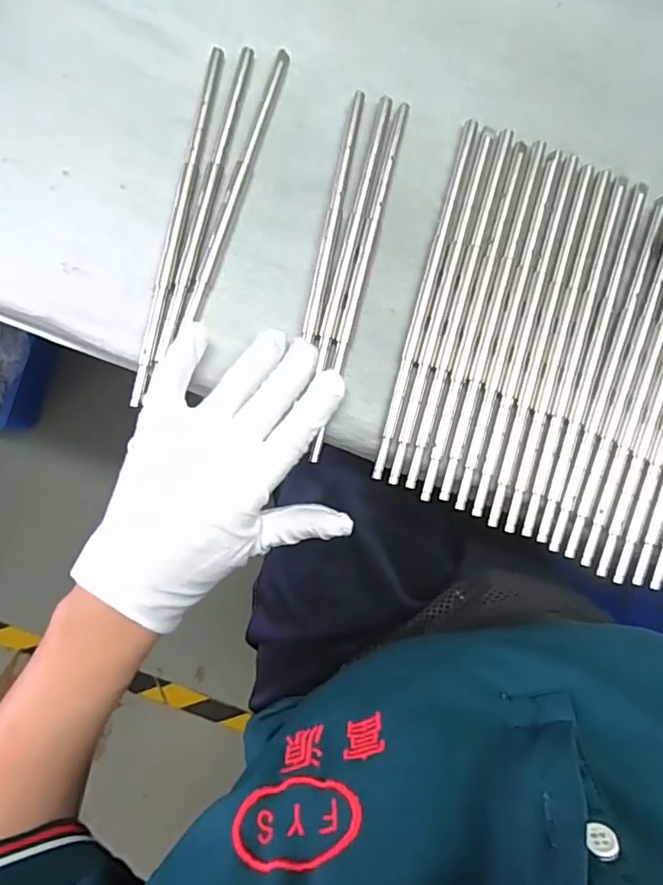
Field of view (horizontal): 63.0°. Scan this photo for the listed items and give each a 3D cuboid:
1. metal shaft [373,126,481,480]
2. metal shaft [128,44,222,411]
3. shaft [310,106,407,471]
[{"bbox_3d":[0.055,-0.083,0.307,0.009,0.004,0.209,15,86,1],"label":"metal shaft"},{"bbox_3d":[-0.088,-0.125,0.309,0.011,0.004,0.208,12,86,1],"label":"metal shaft"},{"bbox_3d":[0.016,-0.092,0.310,0.008,0.009,0.210,14,86,1],"label":"shaft"}]

